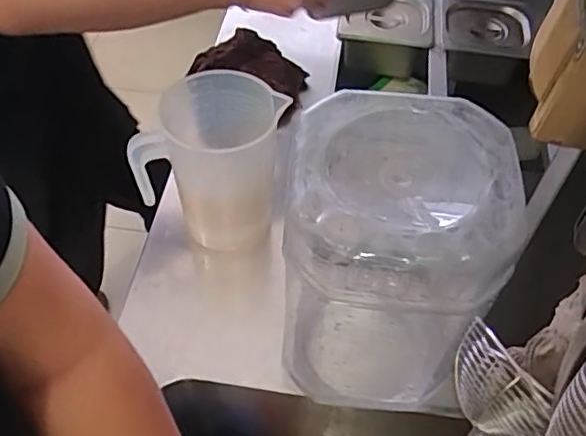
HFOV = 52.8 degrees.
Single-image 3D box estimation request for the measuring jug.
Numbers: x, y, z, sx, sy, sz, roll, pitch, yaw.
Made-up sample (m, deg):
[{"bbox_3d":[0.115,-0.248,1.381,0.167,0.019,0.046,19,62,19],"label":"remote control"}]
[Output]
[{"bbox_3d":[-0.088,-0.062,0.712,0.144,0.191,0.138,1,54,-1],"label":"measuring jug"}]

